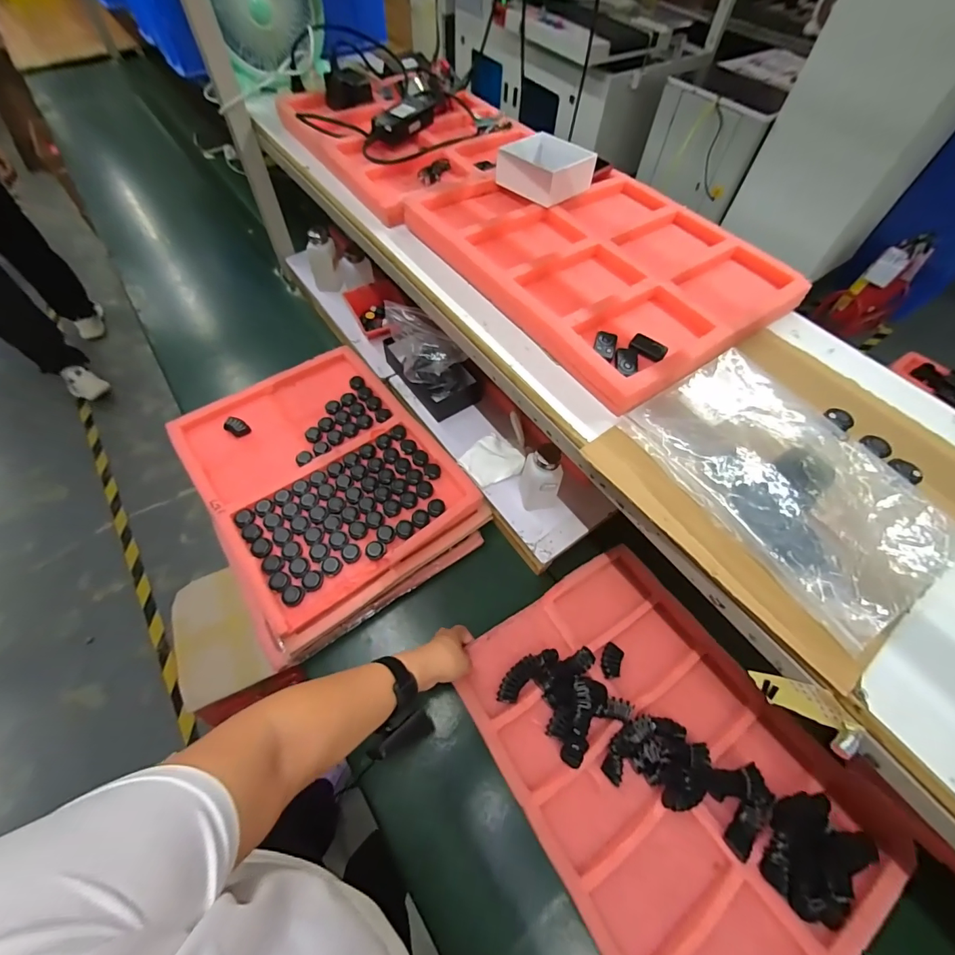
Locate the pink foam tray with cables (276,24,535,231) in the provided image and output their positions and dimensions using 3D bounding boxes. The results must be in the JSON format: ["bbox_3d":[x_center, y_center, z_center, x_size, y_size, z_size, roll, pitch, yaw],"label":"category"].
[{"bbox_3d":[-0.146,-0.661,0.758,0.359,0.081,0.518,-35,65,-22],"label":"pink foam tray with cables"}]

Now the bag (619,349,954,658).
[{"bbox_3d":[0.309,-0.006,0.416,0.192,0.034,0.286,-26,62,-18],"label":"bag"}]

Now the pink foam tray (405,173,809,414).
[{"bbox_3d":[0.169,-0.320,0.594,0.372,0.035,0.457,-30,64,-20],"label":"pink foam tray"}]

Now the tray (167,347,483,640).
[{"bbox_3d":[-0.274,-0.020,0.736,0.377,0.043,0.463,-33,65,-21],"label":"tray"}]

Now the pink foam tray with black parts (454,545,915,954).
[{"bbox_3d":[0.237,0.357,0.559,0.376,0.074,0.478,-28,63,-19],"label":"pink foam tray with black parts"}]

